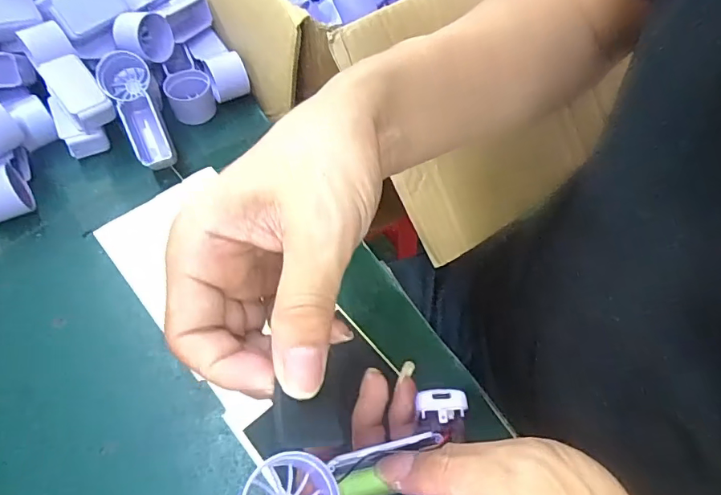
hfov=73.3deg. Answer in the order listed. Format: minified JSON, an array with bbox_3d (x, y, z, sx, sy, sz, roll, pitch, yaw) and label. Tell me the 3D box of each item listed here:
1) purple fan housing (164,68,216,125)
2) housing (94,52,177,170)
[{"bbox_3d":[-0.153,-0.136,0.436,0.039,0.030,0.038,-20,63,-15],"label":"purple fan housing"},{"bbox_3d":[-0.184,-0.113,0.403,0.037,0.030,0.097,-23,89,-16],"label":"housing"}]

